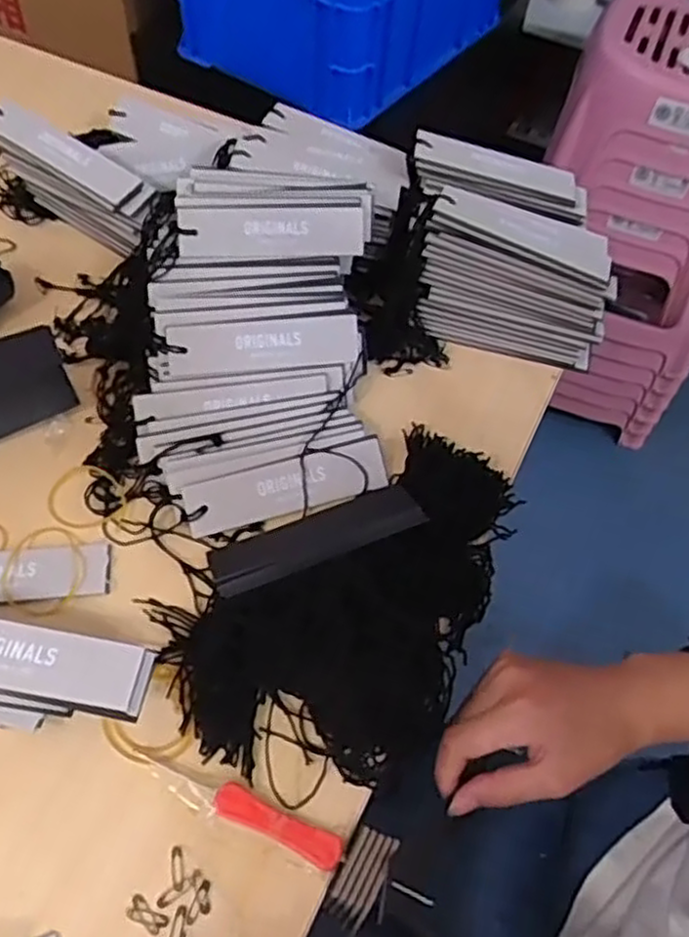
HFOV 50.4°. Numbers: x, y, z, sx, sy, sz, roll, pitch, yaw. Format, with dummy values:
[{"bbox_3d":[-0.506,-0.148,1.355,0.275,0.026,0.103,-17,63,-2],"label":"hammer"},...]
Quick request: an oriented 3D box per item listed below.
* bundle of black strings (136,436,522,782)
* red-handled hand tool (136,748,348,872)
[{"bbox_3d":[0.016,0.066,0.410,0.237,0.040,0.144,-38,66,-26],"label":"bundle of black strings"},{"bbox_3d":[-0.052,0.164,0.358,0.109,0.006,0.015,22,57,10],"label":"red-handled hand tool"}]

